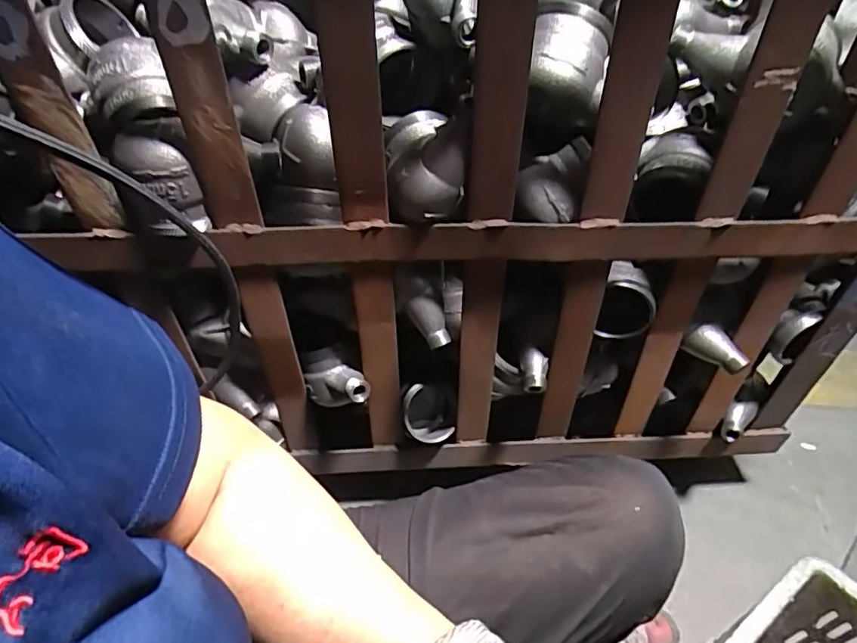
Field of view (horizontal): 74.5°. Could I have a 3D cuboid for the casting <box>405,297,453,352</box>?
[{"bbox_3d":[0.002,-0.001,0.571,0.025,0.059,0.025,-1,36,47],"label":"casting"}]

